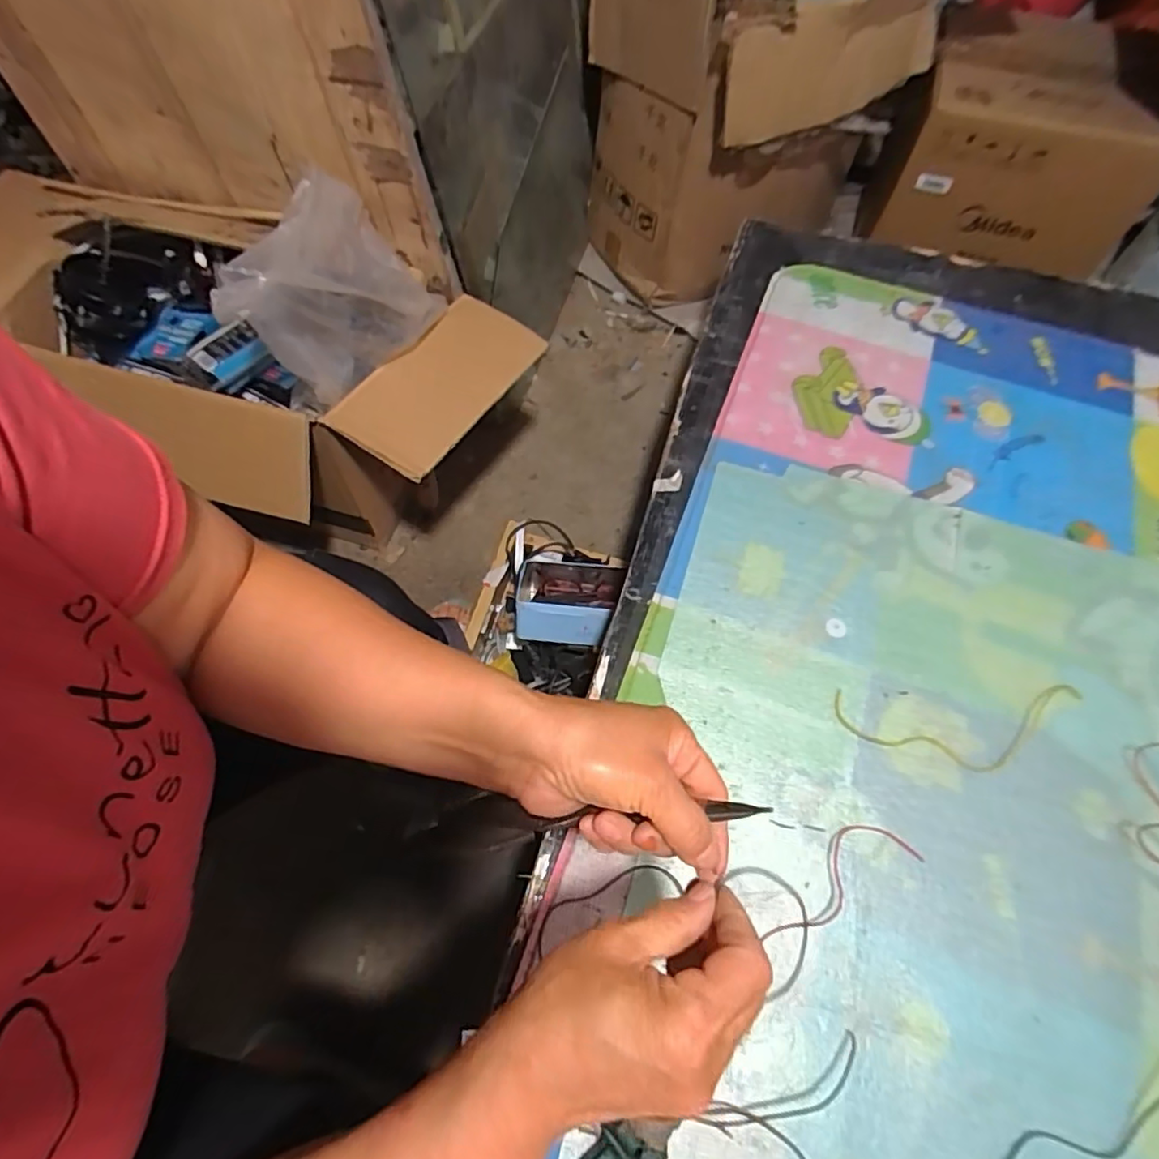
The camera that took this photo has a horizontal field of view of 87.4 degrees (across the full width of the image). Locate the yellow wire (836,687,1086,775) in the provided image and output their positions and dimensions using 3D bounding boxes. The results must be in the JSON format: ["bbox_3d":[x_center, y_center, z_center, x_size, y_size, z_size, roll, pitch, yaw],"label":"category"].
[{"bbox_3d":[0.336,0.130,0.528,0.217,0.004,0.072,-1,64,0],"label":"yellow wire"}]

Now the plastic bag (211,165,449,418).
[{"bbox_3d":[-0.262,-0.276,0.634,0.117,0.180,0.189,35,69,16],"label":"plastic bag"}]

